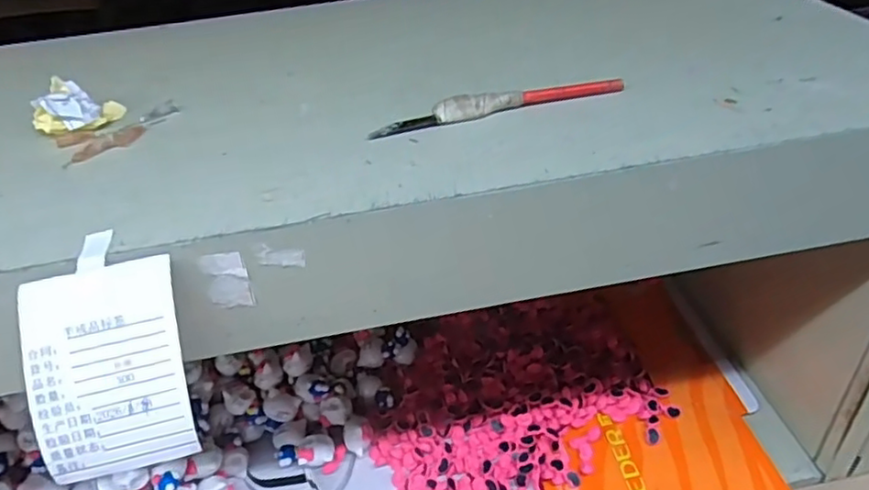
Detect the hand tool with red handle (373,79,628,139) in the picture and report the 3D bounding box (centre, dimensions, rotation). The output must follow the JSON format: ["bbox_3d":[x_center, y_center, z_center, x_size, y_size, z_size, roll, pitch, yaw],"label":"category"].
[{"bbox_3d":[0.030,-0.065,0.286,0.118,0.009,0.009,-11,38,-6],"label":"hand tool with red handle"}]

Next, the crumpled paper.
[{"bbox_3d":[-0.179,-0.070,0.310,0.033,0.020,0.033,-6,37,0],"label":"crumpled paper"}]

